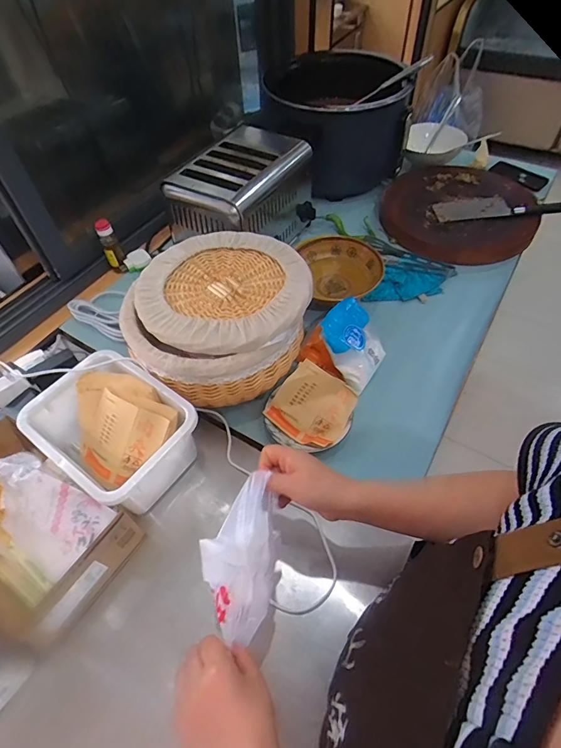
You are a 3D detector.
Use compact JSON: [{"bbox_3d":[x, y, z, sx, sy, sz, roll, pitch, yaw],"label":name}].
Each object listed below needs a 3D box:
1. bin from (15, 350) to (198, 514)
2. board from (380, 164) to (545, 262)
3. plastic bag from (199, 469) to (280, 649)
[{"bbox_3d":[-0.261,0.094,0.654,0.238,0.119,0.182,30,60,22],"label":"bin"},{"bbox_3d":[0.468,-0.433,1.066,0.382,0.074,0.397,-1,53,2],"label":"board"},{"bbox_3d":[-0.045,0.198,0.444,0.071,0.041,0.168,5,80,6],"label":"plastic bag"}]

